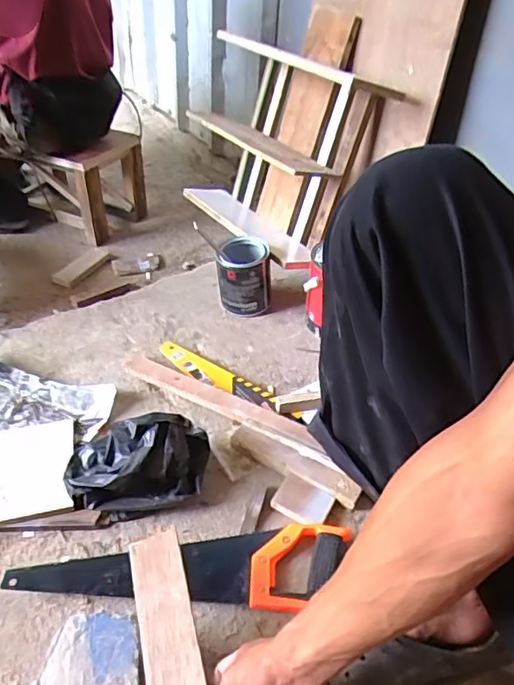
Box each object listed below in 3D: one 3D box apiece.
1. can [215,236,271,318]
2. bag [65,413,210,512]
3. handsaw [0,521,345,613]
[{"bbox_3d":[-0.029,-0.134,1.156,0.109,0.138,0.098,-3,41,-5],"label":"can"},{"bbox_3d":[-0.173,0.172,0.799,0.199,0.099,0.135,3,41,1],"label":"bag"},{"bbox_3d":[-0.095,0.284,0.728,0.421,0.024,0.118,3,41,2],"label":"handsaw"}]

